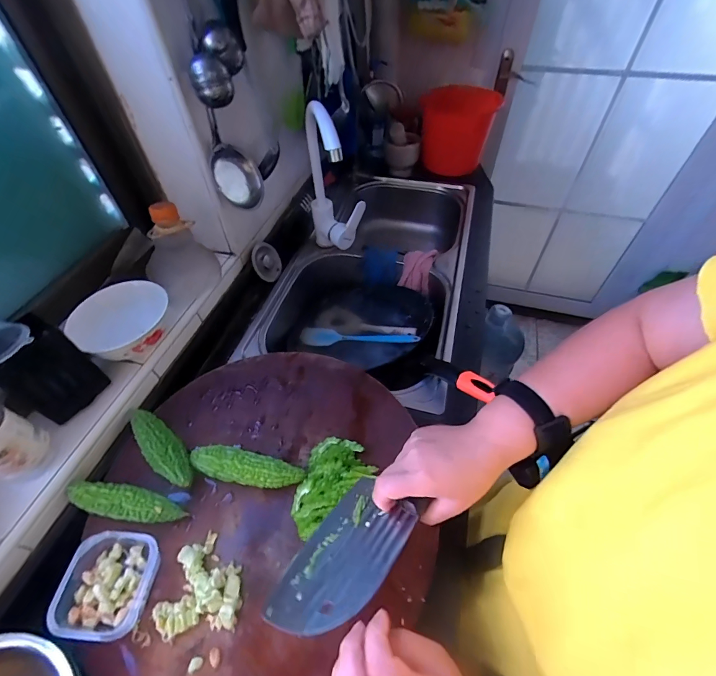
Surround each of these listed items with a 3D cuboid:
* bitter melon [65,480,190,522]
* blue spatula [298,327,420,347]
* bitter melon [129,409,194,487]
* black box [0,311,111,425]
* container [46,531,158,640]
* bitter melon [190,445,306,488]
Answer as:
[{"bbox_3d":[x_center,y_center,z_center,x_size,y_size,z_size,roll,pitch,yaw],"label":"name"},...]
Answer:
[{"bbox_3d":[-0.277,0.197,0.426,0.143,0.035,0.034,4,52,5],"label":"bitter melon"},{"bbox_3d":[0.001,-0.002,0.784,0.259,0.029,0.046,6,52,7],"label":"blue spatula"},{"bbox_3d":[-0.261,0.141,0.470,0.147,0.041,0.040,33,60,25],"label":"bitter melon"},{"bbox_3d":[-0.396,0.051,0.458,0.047,0.139,0.087,22,55,19],"label":"black box"},{"bbox_3d":[-0.266,0.259,0.376,0.084,0.034,0.091,-3,51,-1],"label":"container"},{"bbox_3d":[-0.138,0.167,0.449,0.140,0.040,0.037,7,52,8],"label":"bitter melon"}]

